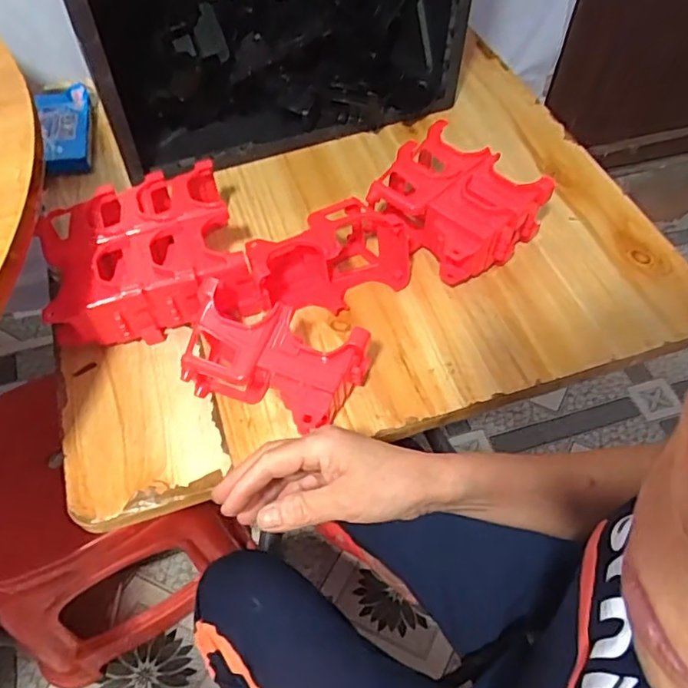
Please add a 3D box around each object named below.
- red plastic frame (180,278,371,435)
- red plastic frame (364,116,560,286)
[{"bbox_3d":[-0.061,0.021,0.508,0.137,0.081,0.075,19,55,12],"label":"red plastic frame"},{"bbox_3d":[0.115,-0.142,0.630,0.145,0.077,0.130,36,60,23],"label":"red plastic frame"}]

